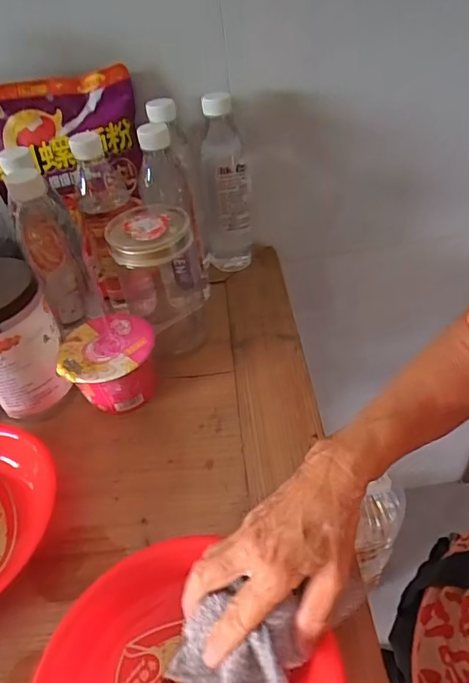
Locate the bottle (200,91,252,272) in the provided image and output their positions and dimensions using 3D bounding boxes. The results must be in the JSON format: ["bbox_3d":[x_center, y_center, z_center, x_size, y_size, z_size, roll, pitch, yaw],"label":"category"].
[{"bbox_3d":[-0.014,-0.208,0.642,0.063,0.234,0.061,4,45,11],"label":"bottle"}]

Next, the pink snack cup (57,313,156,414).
[{"bbox_3d":[-0.132,0.026,0.519,0.094,0.070,0.096,-10,44,-4],"label":"pink snack cup"}]

